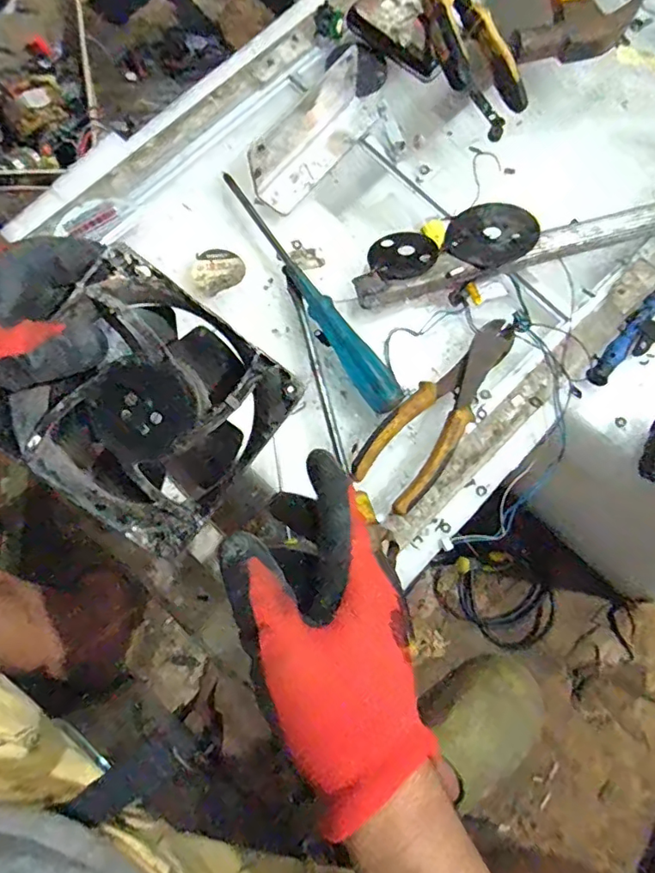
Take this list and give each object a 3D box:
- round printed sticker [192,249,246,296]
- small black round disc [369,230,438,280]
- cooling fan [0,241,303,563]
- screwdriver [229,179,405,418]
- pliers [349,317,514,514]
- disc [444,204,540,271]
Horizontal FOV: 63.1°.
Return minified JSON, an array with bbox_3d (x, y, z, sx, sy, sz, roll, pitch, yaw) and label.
[{"bbox_3d":[-0.091,-0.139,0.446,0.042,0.004,0.038,-29,79,-5],"label":"round printed sticker"},{"bbox_3d":[0.062,-0.151,0.438,0.053,0.004,0.057,-3,57,5],"label":"small black round disc"},{"bbox_3d":[-0.092,-0.015,0.282,0.116,0.031,0.117,39,93,-9],"label":"cooling fan"},{"bbox_3d":[-0.014,-0.121,0.435,0.025,0.018,0.240,-32,79,-6],"label":"screwdriver"},{"bbox_3d":[0.091,-0.020,0.412,0.057,0.017,0.169,40,81,8],"label":"pliers"},{"bbox_3d":[0.132,-0.166,0.437,0.070,0.007,0.066,-7,60,12],"label":"disc"}]

